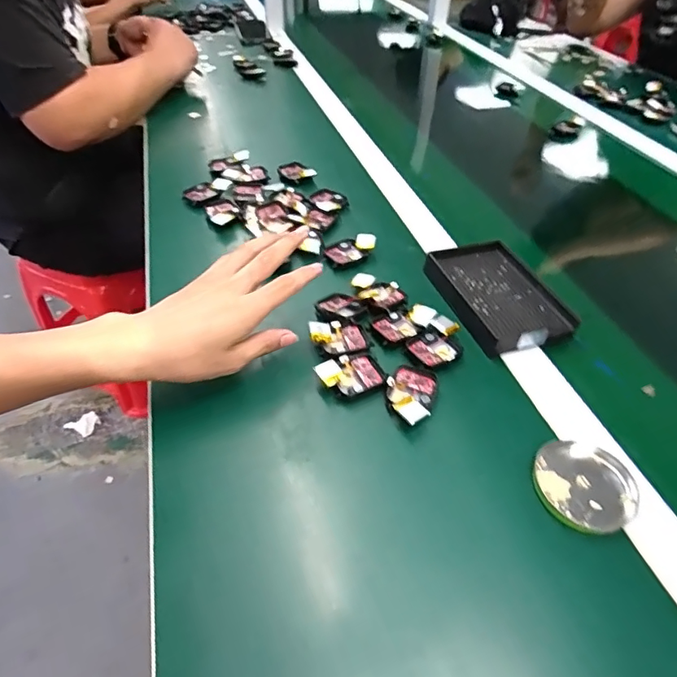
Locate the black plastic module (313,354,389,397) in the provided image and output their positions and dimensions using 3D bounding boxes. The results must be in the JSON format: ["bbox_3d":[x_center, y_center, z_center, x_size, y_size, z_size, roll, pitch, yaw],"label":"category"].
[{"bbox_3d":[0.010,0.029,0.398,0.054,0.015,0.037,-14,46,-11],"label":"black plastic module"}]

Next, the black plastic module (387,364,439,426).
[{"bbox_3d":[0.057,0.043,0.385,0.037,0.013,0.059,12,47,14],"label":"black plastic module"}]

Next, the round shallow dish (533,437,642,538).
[{"bbox_3d":[0.170,0.101,0.338,0.064,0.009,0.065,-1,45,1],"label":"round shallow dish"}]

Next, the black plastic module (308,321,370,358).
[{"bbox_3d":[0.001,-0.002,0.427,0.048,0.016,0.040,-15,47,-13],"label":"black plastic module"}]

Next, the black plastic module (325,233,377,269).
[{"bbox_3d":[0.014,-0.098,0.530,0.059,0.013,0.039,-24,49,-20],"label":"black plastic module"}]

